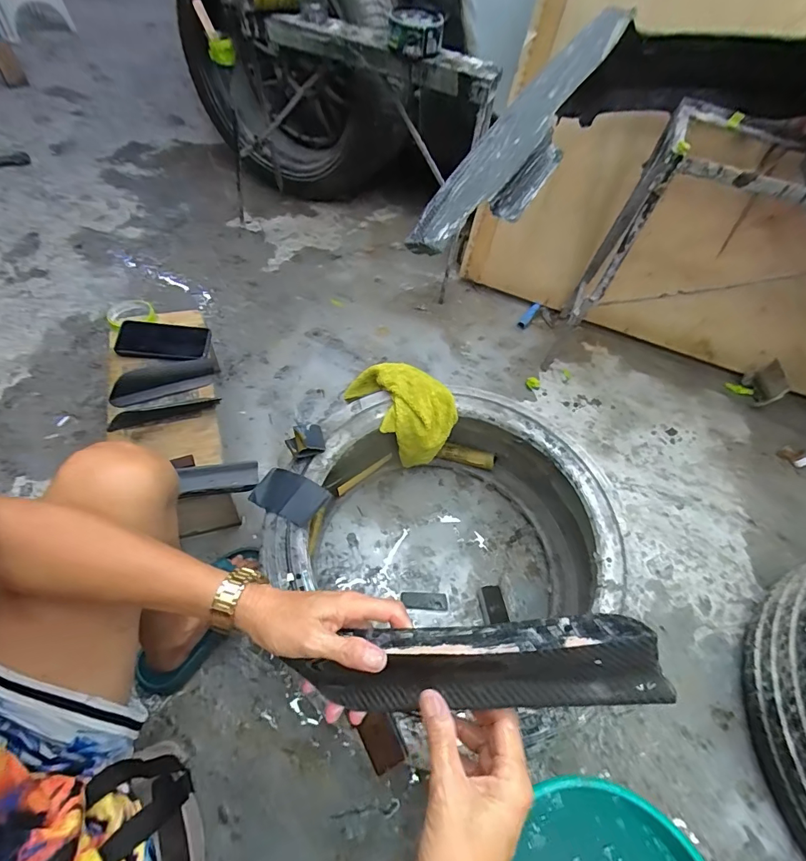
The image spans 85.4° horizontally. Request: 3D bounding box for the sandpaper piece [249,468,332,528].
[{"bbox_3d":[-0.177,0.101,0.682,0.112,0.020,0.071,26,57,11],"label":"sandpaper piece"}]

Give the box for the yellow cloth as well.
[{"bbox_3d":[0.001,-0.047,0.853,0.142,0.136,0.199,-21,61,-20],"label":"yellow cloth"}]

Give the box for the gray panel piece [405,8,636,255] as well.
[{"bbox_3d":[0.189,-0.434,0.673,0.454,0.117,0.053,-48,26,2],"label":"gray panel piece"}]

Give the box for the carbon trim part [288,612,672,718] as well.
[{"bbox_3d":[0.044,0.174,0.323,0.257,0.025,0.054,-15,53,20],"label":"carbon trim part"}]

